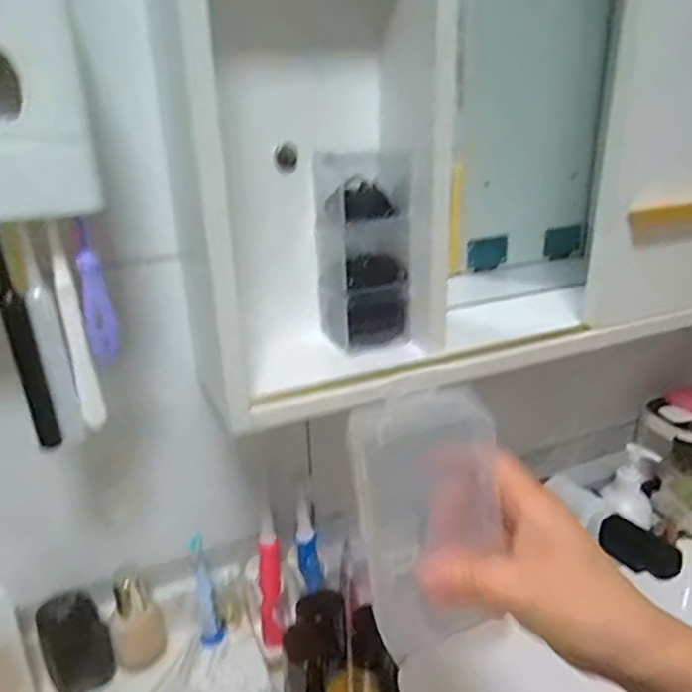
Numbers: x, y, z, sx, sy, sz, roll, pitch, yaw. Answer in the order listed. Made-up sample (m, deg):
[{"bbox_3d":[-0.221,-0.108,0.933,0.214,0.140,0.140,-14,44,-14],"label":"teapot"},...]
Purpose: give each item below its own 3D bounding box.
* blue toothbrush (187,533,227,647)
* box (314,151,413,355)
[{"bbox_3d":[-0.135,0.240,0.584,0.023,0.117,0.031,-8,24,-14],"label":"blue toothbrush"},{"bbox_3d":[0.014,-0.077,0.506,0.065,0.158,0.054,-10,25,-19],"label":"box"}]

